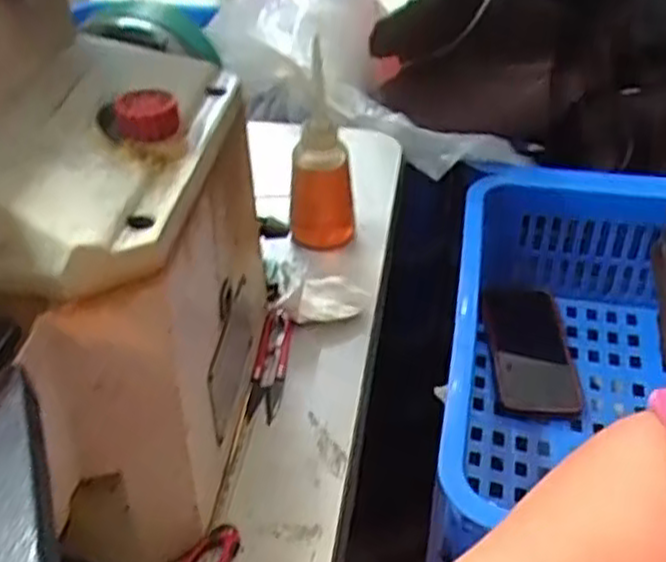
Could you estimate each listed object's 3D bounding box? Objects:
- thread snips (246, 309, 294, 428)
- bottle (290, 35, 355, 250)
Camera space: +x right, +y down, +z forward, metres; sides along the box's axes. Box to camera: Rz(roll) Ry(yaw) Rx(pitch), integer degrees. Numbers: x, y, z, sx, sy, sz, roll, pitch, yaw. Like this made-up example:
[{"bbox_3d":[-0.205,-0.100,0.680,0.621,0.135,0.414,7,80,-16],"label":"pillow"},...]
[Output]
[{"bbox_3d":[-0.043,0.056,0.543,0.022,0.012,0.094,3,40,5],"label":"thread snips"},{"bbox_3d":[-0.012,-0.098,0.612,0.039,0.154,0.039,25,46,27],"label":"bottle"}]

